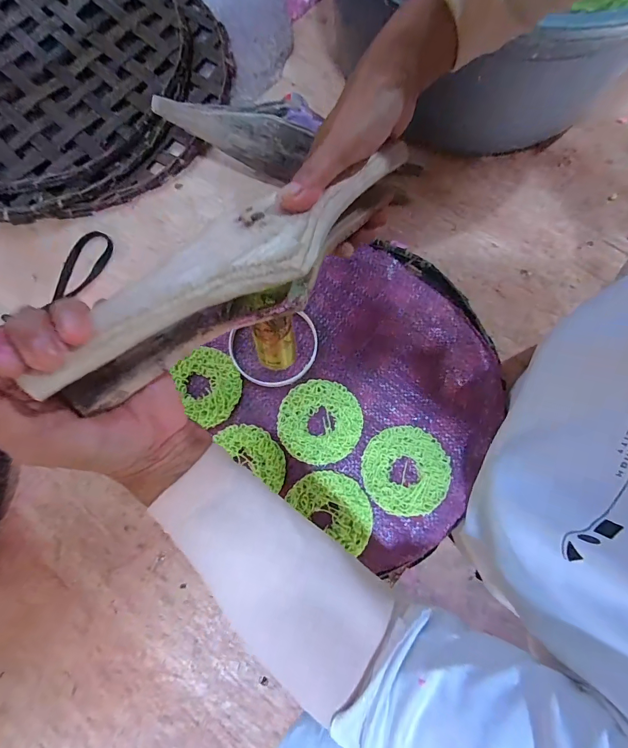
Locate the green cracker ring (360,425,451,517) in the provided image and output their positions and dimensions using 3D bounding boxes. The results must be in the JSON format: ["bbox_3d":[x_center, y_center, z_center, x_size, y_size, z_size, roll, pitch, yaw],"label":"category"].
[{"bbox_3d":[0.086,0.089,0.353,0.081,0.004,0.077,0,77,2],"label":"green cracker ring"}]

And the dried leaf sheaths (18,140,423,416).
[{"bbox_3d":[-0.030,-0.071,0.234,0.269,0.049,0.059,-39,81,-20],"label":"dried leaf sheaths"}]

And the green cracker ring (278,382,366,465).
[{"bbox_3d":[0.006,0.046,0.369,0.079,0.011,0.078,0,77,2],"label":"green cracker ring"}]

